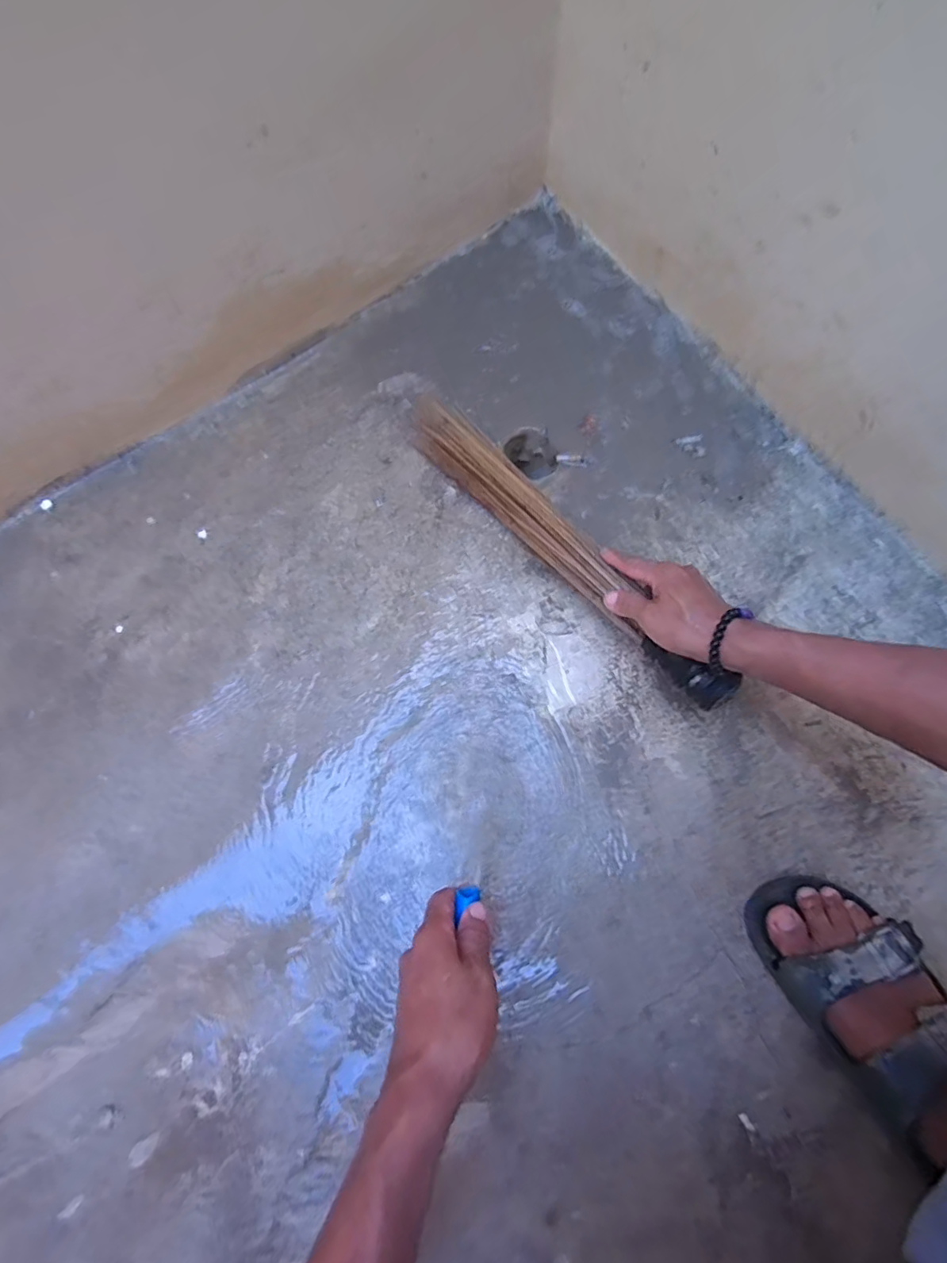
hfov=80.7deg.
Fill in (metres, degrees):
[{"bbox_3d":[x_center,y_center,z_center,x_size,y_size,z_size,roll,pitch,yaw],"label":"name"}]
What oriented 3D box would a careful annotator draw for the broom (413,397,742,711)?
[{"bbox_3d":[0.078,-0.100,0.573,0.055,0.035,0.461,-36,67,-10],"label":"broom"}]

